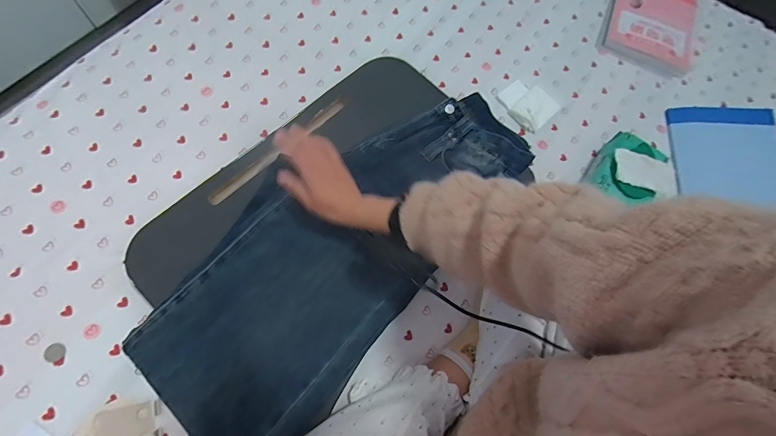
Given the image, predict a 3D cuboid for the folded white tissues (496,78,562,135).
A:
[{"bbox_3d":[0.279,-0.229,0.753,0.092,0.017,0.103,-39,78,-18],"label":"folded white tissues"}]

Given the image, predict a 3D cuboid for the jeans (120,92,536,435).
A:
[{"bbox_3d":[-0.053,0.022,0.578,0.274,0.040,0.653,41,72,12],"label":"jeans"}]

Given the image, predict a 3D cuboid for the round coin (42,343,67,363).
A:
[{"bbox_3d":[-0.462,0.187,0.525,0.025,0.004,0.025,6,66,-14],"label":"round coin"}]

